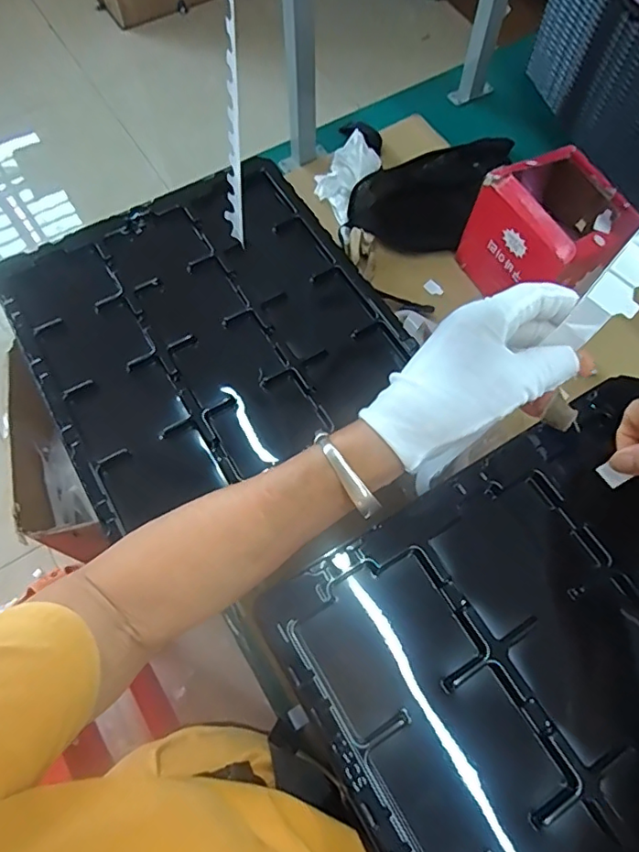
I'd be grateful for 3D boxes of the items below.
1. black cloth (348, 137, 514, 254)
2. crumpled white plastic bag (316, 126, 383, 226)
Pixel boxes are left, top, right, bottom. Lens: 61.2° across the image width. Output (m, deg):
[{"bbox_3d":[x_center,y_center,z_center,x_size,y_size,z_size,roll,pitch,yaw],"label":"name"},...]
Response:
[{"bbox_3d":[0.166,-0.351,0.803,0.155,0.044,0.259,30,69,13],"label":"black cloth"},{"bbox_3d":[0.038,-0.365,0.787,0.073,0.043,0.123,29,68,12],"label":"crumpled white plastic bag"}]

